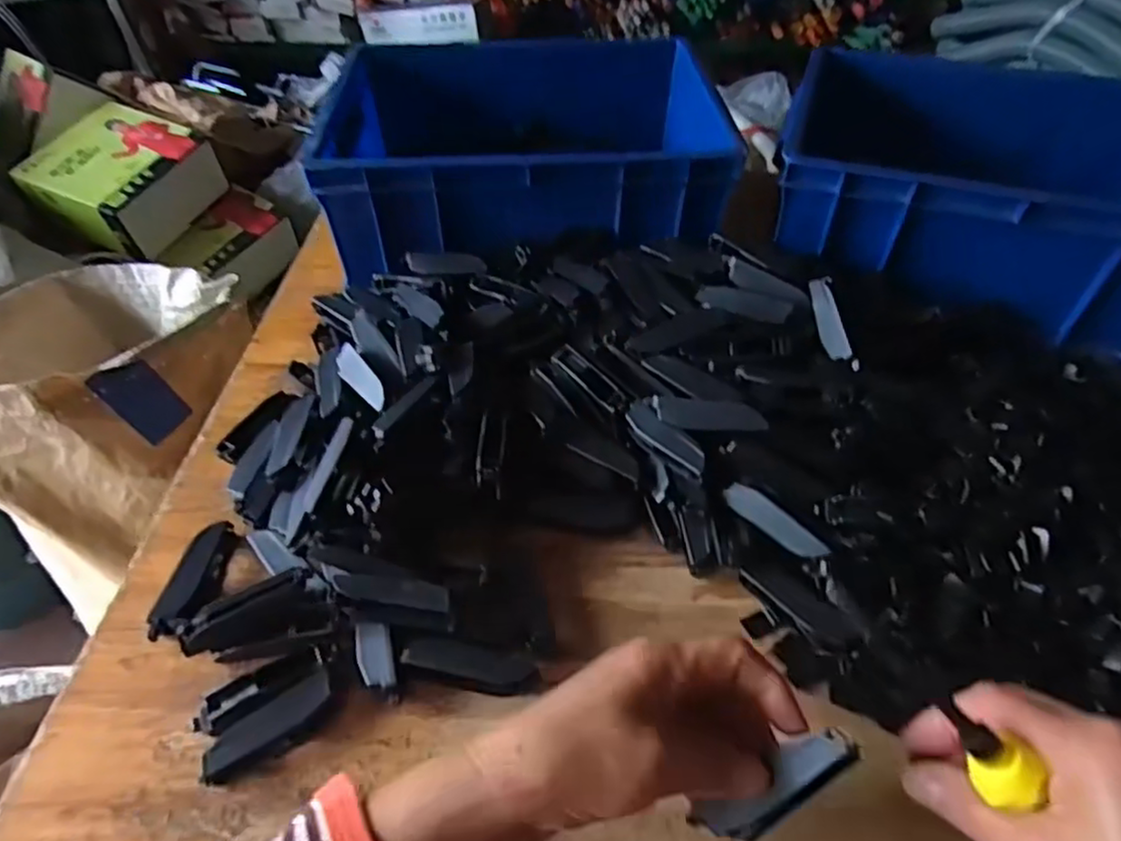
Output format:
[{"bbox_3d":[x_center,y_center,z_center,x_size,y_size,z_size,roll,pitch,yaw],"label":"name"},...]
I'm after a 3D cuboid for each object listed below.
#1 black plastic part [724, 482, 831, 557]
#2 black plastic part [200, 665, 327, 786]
[{"bbox_3d":[0.124,0.059,0.389,0.015,0.009,0.064,-31,54,-26],"label":"black plastic part"},{"bbox_3d":[-0.143,0.151,0.329,0.065,0.014,0.019,-30,53,-25],"label":"black plastic part"}]

